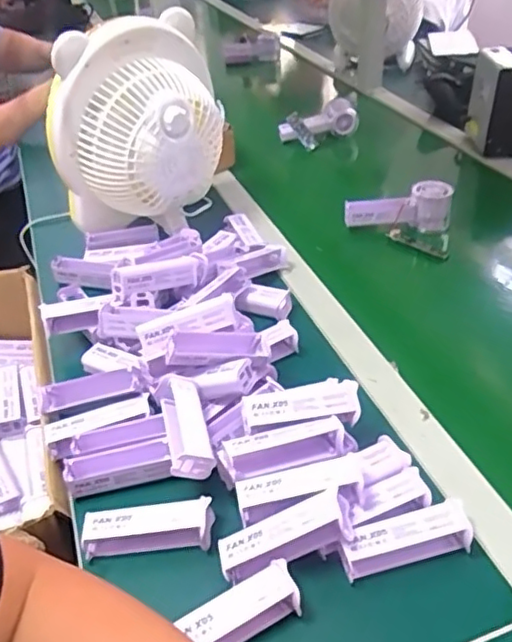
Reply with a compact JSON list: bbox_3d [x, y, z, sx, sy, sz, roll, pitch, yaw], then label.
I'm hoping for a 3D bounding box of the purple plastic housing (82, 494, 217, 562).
[{"bbox_3d":[-0.088,0.165,0.504,0.103,0.028,0.035,-6,37,-3],"label":"purple plastic housing"}]

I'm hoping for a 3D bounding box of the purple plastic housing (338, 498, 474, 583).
[{"bbox_3d":[0.113,0.168,0.479,0.098,0.032,0.030,-11,38,-10],"label":"purple plastic housing"}]

